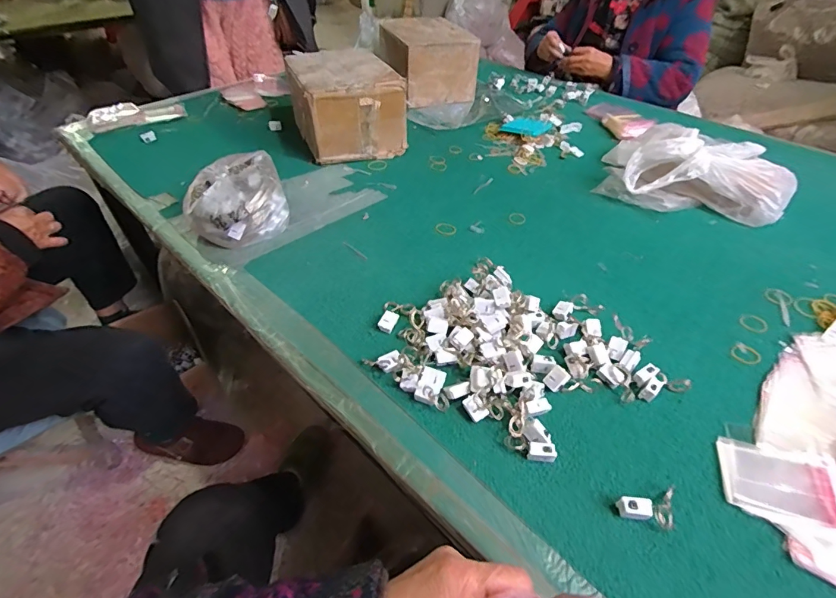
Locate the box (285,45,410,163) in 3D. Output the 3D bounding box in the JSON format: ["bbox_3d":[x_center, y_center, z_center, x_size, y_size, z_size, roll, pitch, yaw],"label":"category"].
[{"bbox_3d":[-0.163,-0.434,0.945,0.205,0.151,0.262,-15,47,-15],"label":"box"}]

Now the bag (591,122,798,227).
[{"bbox_3d":[0.509,-0.237,0.798,0.316,0.103,0.201,26,50,23],"label":"bag"}]

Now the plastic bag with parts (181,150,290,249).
[{"bbox_3d":[-0.303,-0.160,0.713,0.157,0.100,0.125,-20,48,-20],"label":"plastic bag with parts"}]

